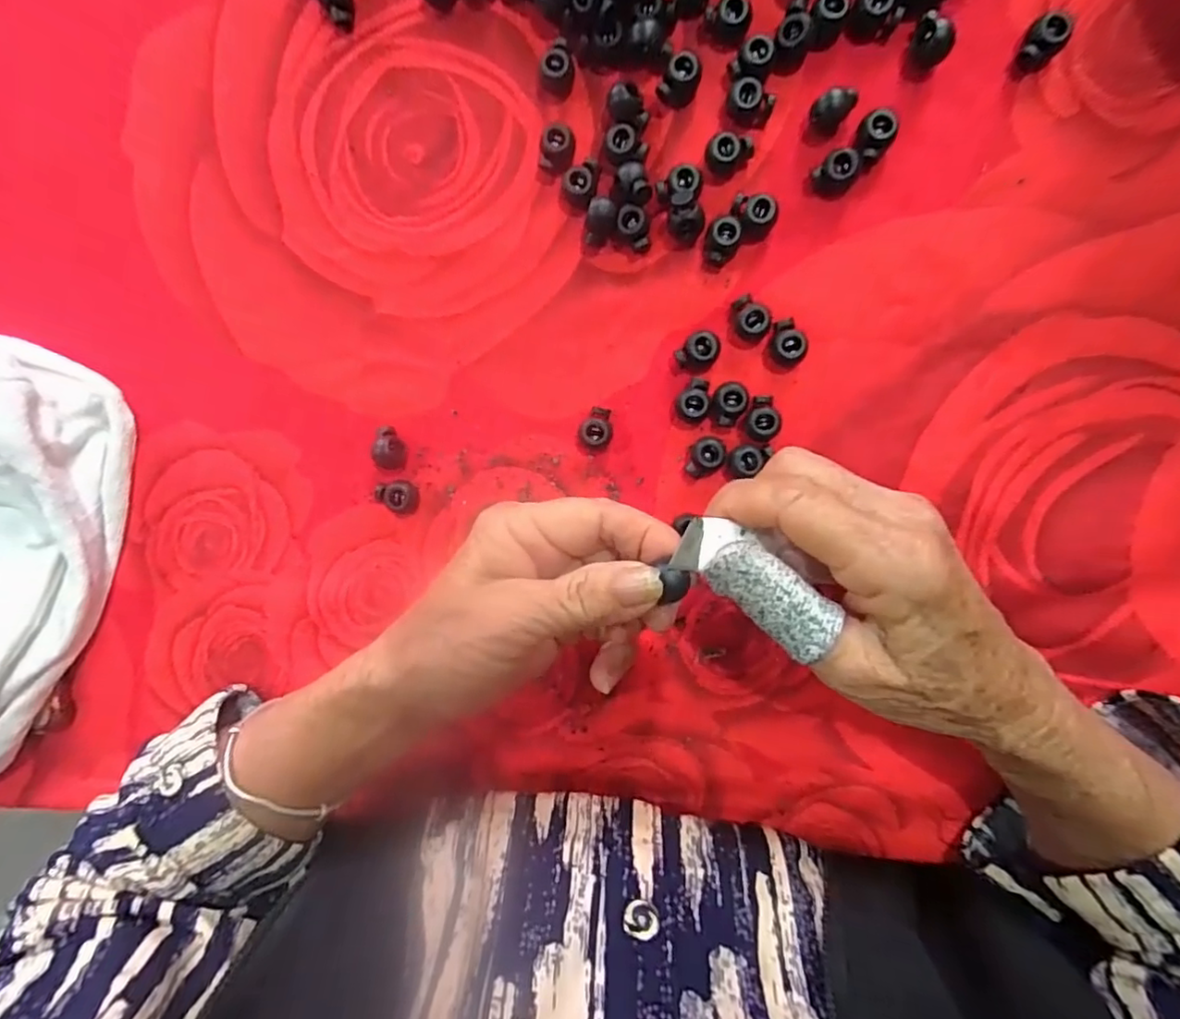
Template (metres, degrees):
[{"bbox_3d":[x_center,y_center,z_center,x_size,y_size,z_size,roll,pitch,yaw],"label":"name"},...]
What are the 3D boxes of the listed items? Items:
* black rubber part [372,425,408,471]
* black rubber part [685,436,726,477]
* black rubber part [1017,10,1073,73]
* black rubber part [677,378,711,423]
[{"bbox_3d":[-0.093,-0.028,0.275,0.012,0.013,0.020,7,96,4],"label":"black rubber part"},{"bbox_3d":[0.050,-0.023,0.258,0.019,0.013,0.014,-35,92,7],"label":"black rubber part"},{"bbox_3d":[0.179,-0.185,0.234,0.013,0.010,0.018,38,97,0],"label":"black rubber part"},{"bbox_3d":[0.045,-0.048,0.258,0.013,0.010,0.018,7,96,4],"label":"black rubber part"}]

